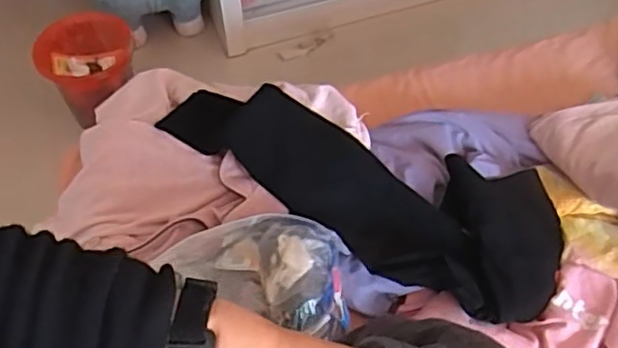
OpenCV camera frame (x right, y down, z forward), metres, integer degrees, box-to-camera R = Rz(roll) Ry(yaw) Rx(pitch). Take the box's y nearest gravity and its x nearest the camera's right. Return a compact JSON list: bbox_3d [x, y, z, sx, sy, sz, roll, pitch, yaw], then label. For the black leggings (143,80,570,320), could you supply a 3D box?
[{"bbox_3d":[0.075,-0.004,0.954,0.628,0.130,0.283,20,57,16],"label":"black leggings"}]

